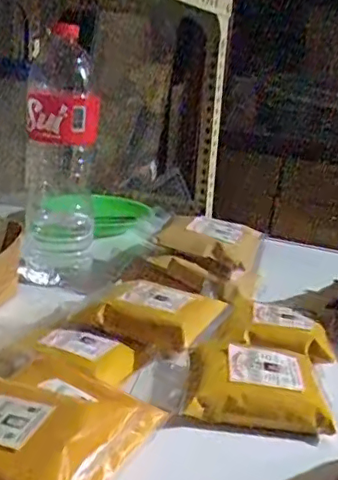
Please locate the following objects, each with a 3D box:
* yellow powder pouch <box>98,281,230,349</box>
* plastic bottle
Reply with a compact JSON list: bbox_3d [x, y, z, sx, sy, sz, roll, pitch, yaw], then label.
[{"bbox_3d":[-0.006,0.075,0.565,0.101,0.038,0.078,10,17,16],"label":"yellow powder pouch"},{"bbox_3d":[-0.135,-0.098,0.719,0.078,0.297,0.072,7,16,5],"label":"plastic bottle"}]

